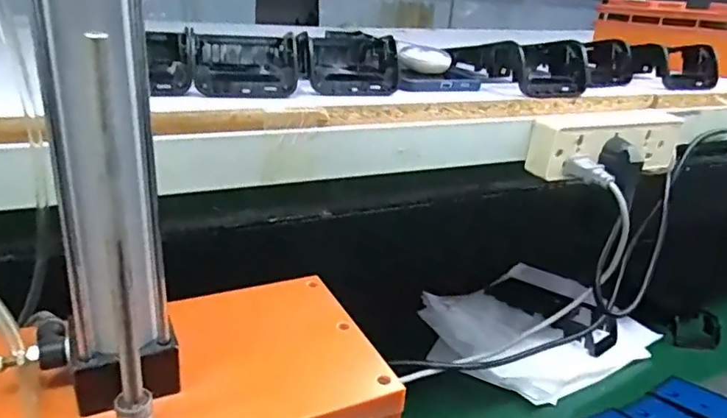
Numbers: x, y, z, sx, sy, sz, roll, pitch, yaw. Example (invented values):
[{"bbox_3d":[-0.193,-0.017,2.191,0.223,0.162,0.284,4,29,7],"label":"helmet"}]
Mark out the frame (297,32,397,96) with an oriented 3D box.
[{"bbox_3d":[-0.013,-0.132,0.499,0.082,0.040,0.103,2,23,-5],"label":"frame"}]

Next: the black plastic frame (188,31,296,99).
[{"bbox_3d":[-0.096,-0.117,0.451,0.082,0.038,0.076,-4,24,-18],"label":"black plastic frame"}]

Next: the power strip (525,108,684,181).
[{"bbox_3d":[0.231,-0.063,0.536,0.169,0.053,0.033,-8,26,-26],"label":"power strip"}]

